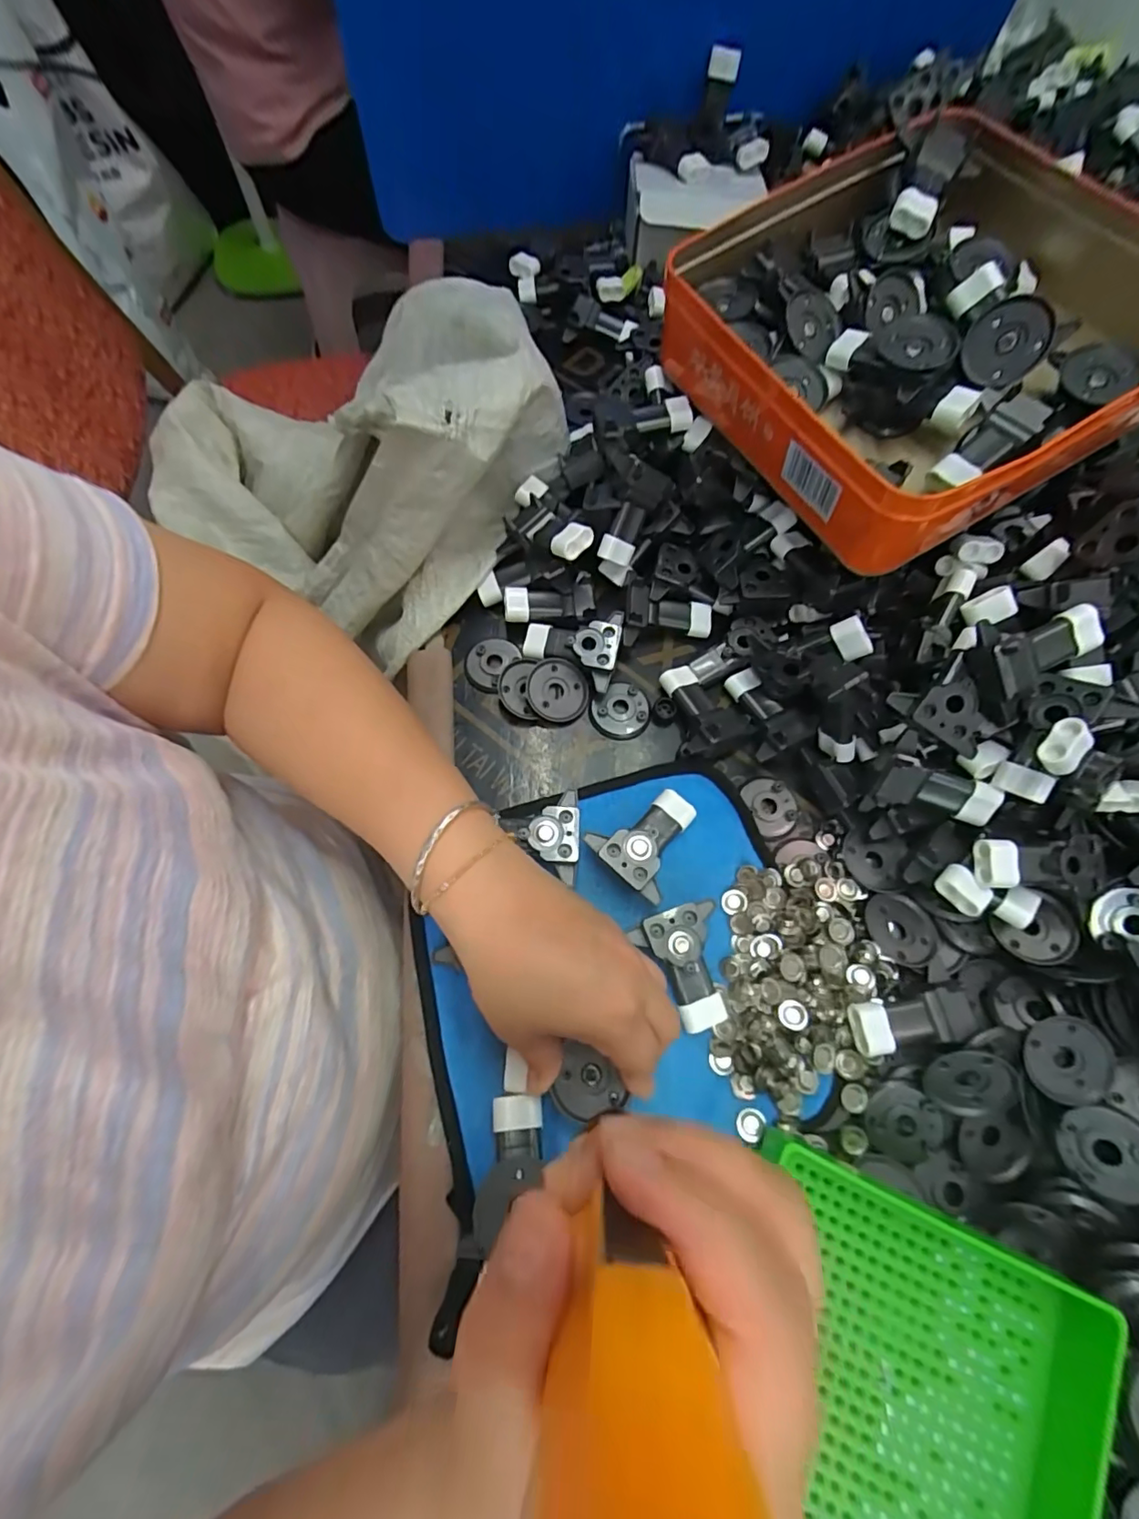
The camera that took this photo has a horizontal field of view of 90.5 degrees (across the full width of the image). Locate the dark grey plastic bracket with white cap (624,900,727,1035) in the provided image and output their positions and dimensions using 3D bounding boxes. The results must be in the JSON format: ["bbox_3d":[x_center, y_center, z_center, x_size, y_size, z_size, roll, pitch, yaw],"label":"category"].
[{"bbox_3d":[0.063,0.117,0.318,0.045,0.023,0.065,-7,70,-3],"label":"dark grey plastic bracket with white cap"}]

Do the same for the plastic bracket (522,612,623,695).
[{"bbox_3d":[0.001,-0.078,0.387,0.064,0.023,0.051,9,70,2],"label":"plastic bracket"}]

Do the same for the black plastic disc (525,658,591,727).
[{"bbox_3d":[-0.008,-0.045,0.385,0.042,0.006,0.044,1,85,-7],"label":"black plastic disc"}]

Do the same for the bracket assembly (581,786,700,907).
[{"bbox_3d":[0.049,0.047,0.344,0.052,0.023,0.064,41,74,13],"label":"bracket assembly"}]

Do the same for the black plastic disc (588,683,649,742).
[{"bbox_3d":[0.035,-0.034,0.387,0.040,0.009,0.041,0,70,-1],"label":"black plastic disc"}]

